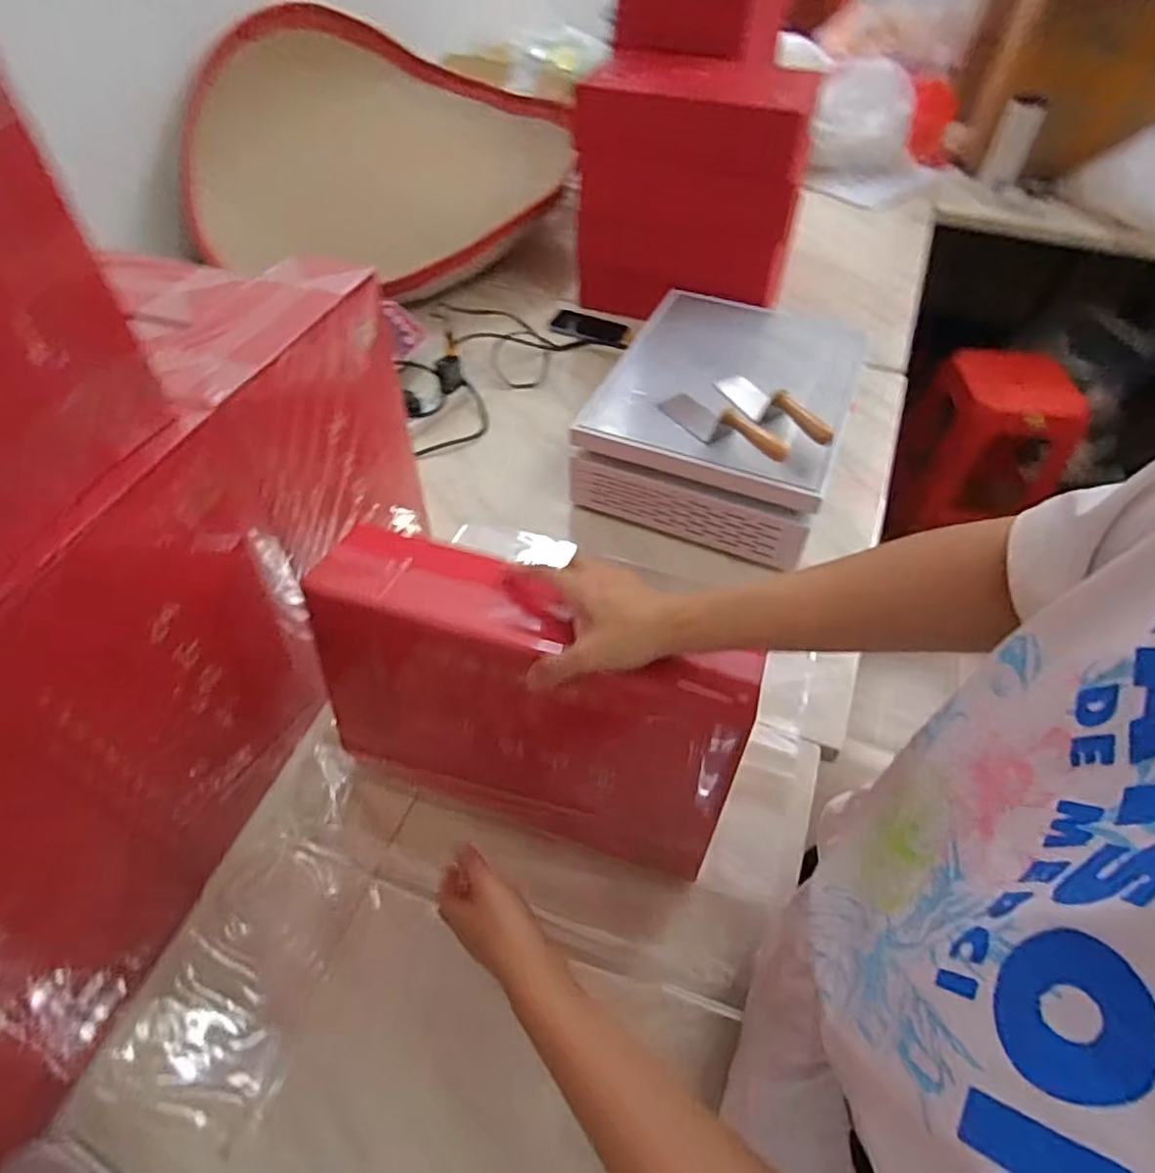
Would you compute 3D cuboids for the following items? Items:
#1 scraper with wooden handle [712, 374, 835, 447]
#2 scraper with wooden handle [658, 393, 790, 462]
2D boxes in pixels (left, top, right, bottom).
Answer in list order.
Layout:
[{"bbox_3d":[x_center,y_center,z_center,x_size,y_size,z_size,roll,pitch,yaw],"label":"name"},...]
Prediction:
[{"bbox_3d":[0.243,-0.228,0.862,0.053,0.040,0.192,-17,52,-16],"label":"scraper with wooden handle"},{"bbox_3d":[0.185,-0.204,0.846,0.187,0.034,0.054,37,58,27],"label":"scraper with wooden handle"}]

